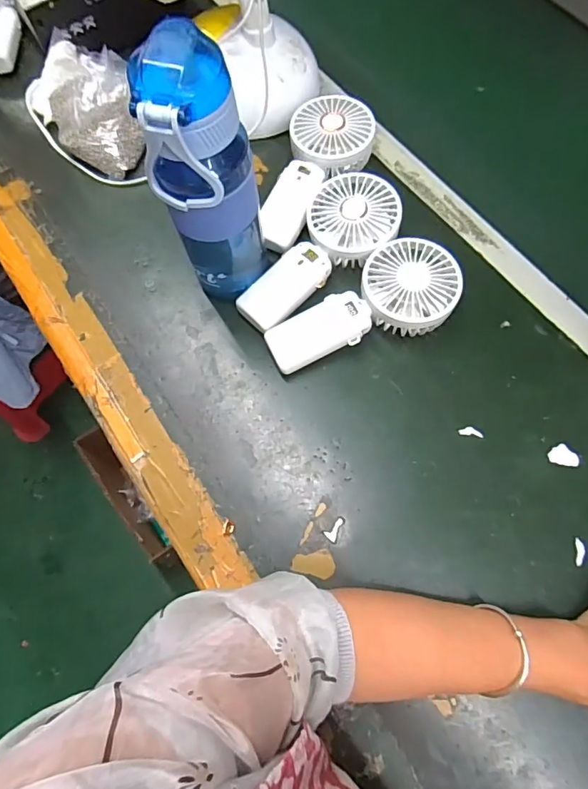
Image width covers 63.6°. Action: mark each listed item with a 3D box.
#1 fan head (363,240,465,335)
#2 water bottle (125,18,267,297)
[{"bbox_3d":[0.107,-0.098,0.444,0.086,0.046,0.083,0,70,1],"label":"fan head"},{"bbox_3d":[-0.064,-0.150,0.377,0.068,0.227,0.061,2,70,2],"label":"water bottle"}]

